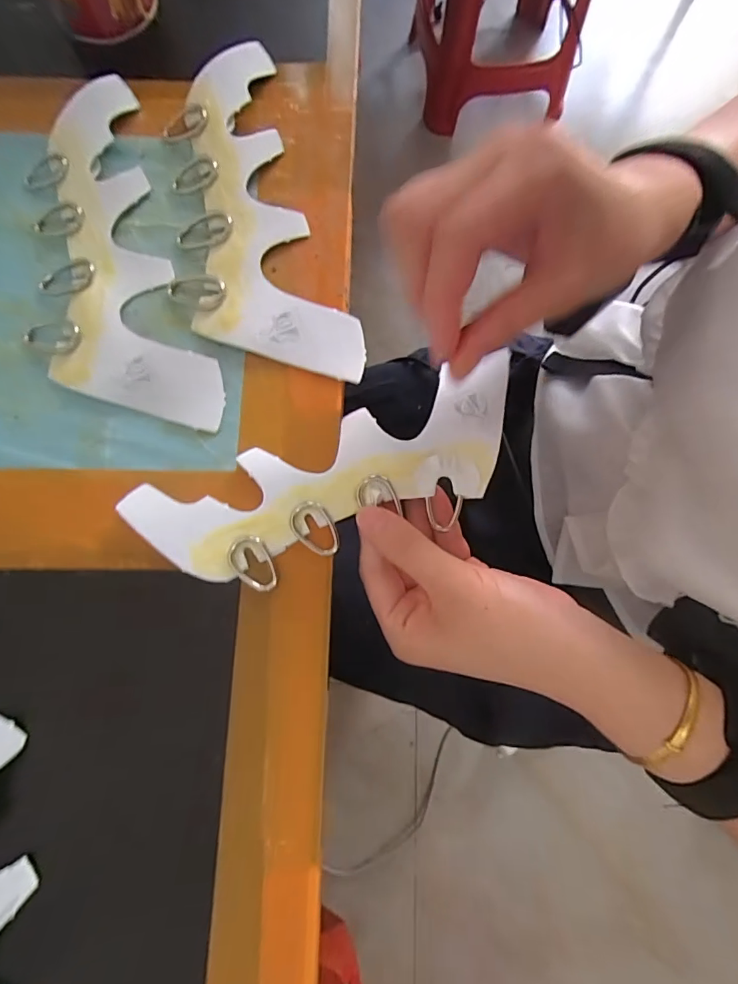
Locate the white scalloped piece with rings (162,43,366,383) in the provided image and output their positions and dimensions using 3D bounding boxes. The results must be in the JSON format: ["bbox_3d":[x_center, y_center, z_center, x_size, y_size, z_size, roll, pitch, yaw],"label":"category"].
[{"bbox_3d":[-0.072,-0.152,0.269,0.086,0.012,0.207,-18,80,-4],"label":"white scalloped piece with rings"}]

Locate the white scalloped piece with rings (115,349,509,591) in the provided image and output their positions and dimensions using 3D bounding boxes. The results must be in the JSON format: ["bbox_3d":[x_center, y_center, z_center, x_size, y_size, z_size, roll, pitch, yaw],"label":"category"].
[{"bbox_3d":[-0.014,-0.006,0.247,0.201,0.010,0.066,-22,80,-6],"label":"white scalloped piece with rings"}]

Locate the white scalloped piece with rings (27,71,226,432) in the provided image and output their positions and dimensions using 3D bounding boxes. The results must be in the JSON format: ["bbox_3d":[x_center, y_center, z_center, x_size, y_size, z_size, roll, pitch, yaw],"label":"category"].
[{"bbox_3d":[-0.146,-0.128,0.264,0.085,0.012,0.209,-17,80,-3],"label":"white scalloped piece with rings"}]

